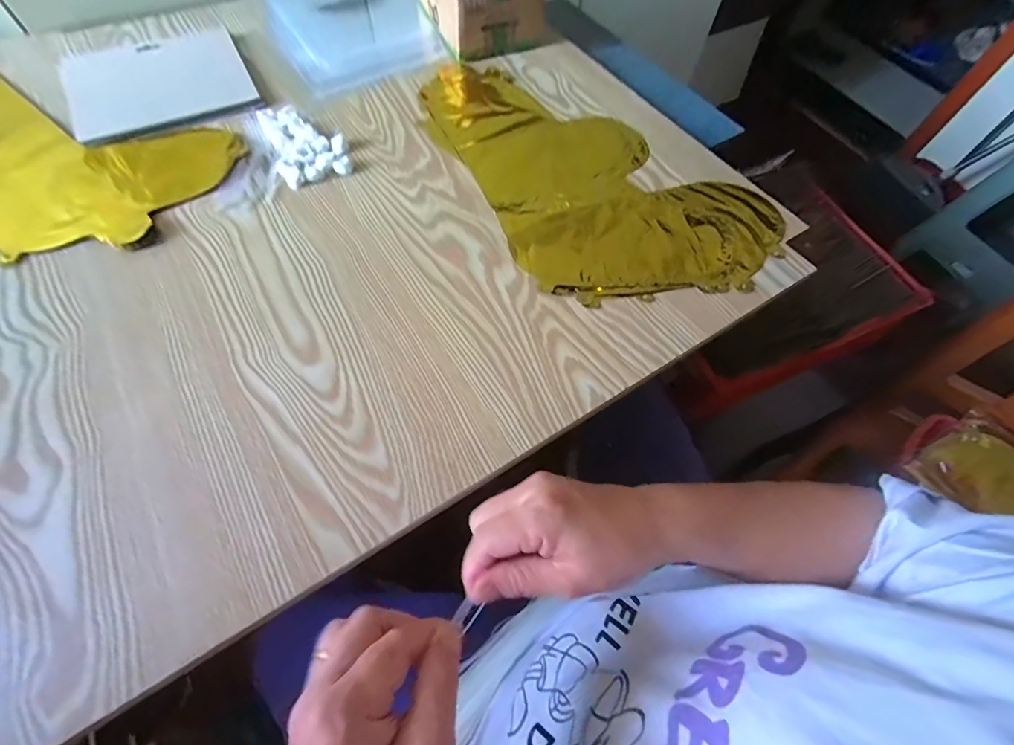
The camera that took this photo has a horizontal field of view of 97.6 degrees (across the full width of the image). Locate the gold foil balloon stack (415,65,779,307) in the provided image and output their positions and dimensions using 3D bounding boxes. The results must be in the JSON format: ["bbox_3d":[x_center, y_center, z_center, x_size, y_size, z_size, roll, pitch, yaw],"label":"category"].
[{"bbox_3d":[0.068,-0.232,0.496,0.249,0.012,0.439,-33,68,-18],"label":"gold foil balloon stack"}]

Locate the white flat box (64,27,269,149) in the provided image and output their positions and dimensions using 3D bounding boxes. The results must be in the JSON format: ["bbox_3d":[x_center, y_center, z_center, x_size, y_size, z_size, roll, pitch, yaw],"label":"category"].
[{"bbox_3d":[-0.410,-0.345,0.528,0.189,0.017,0.171,-25,66,-15],"label":"white flat box"}]

